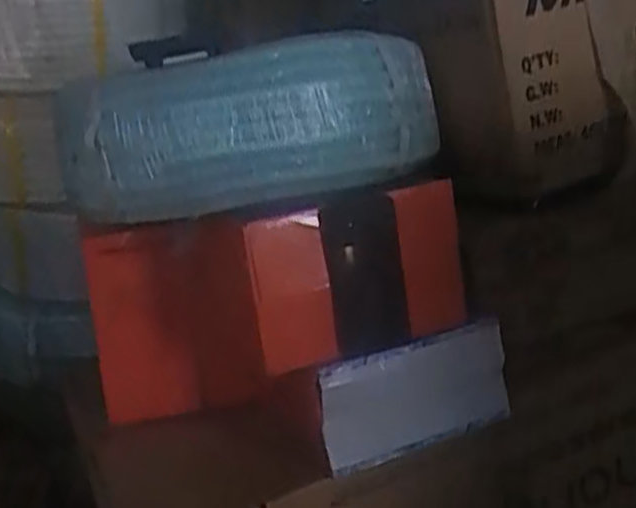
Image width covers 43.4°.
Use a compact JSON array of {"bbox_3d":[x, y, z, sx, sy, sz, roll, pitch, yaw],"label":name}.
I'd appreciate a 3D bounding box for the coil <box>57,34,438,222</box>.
[{"bbox_3d":[-0.085,-0.171,1.023,0.422,0.157,0.338,-1,16,22],"label":"coil"}]

